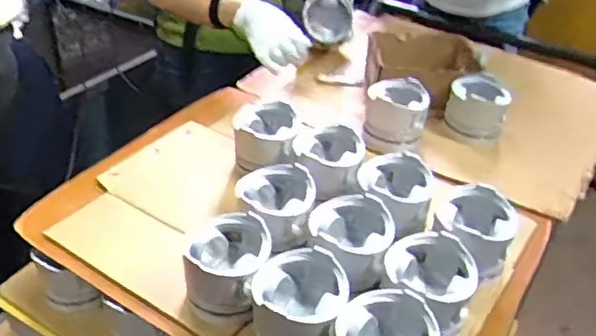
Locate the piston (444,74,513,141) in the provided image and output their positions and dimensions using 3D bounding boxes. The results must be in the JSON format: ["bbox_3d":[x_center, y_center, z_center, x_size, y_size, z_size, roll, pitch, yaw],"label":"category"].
[{"bbox_3d":[0.325,-0.112,1.065,0.105,0.080,0.098,14,37,12],"label":"piston"}]

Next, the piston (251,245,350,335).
[{"bbox_3d":[0.001,0.156,0.664,0.103,0.082,0.107,6,36,2],"label":"piston"}]

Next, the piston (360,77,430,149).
[{"bbox_3d":[0.172,-0.096,1.035,0.100,0.088,0.112,12,37,10],"label":"piston"}]

